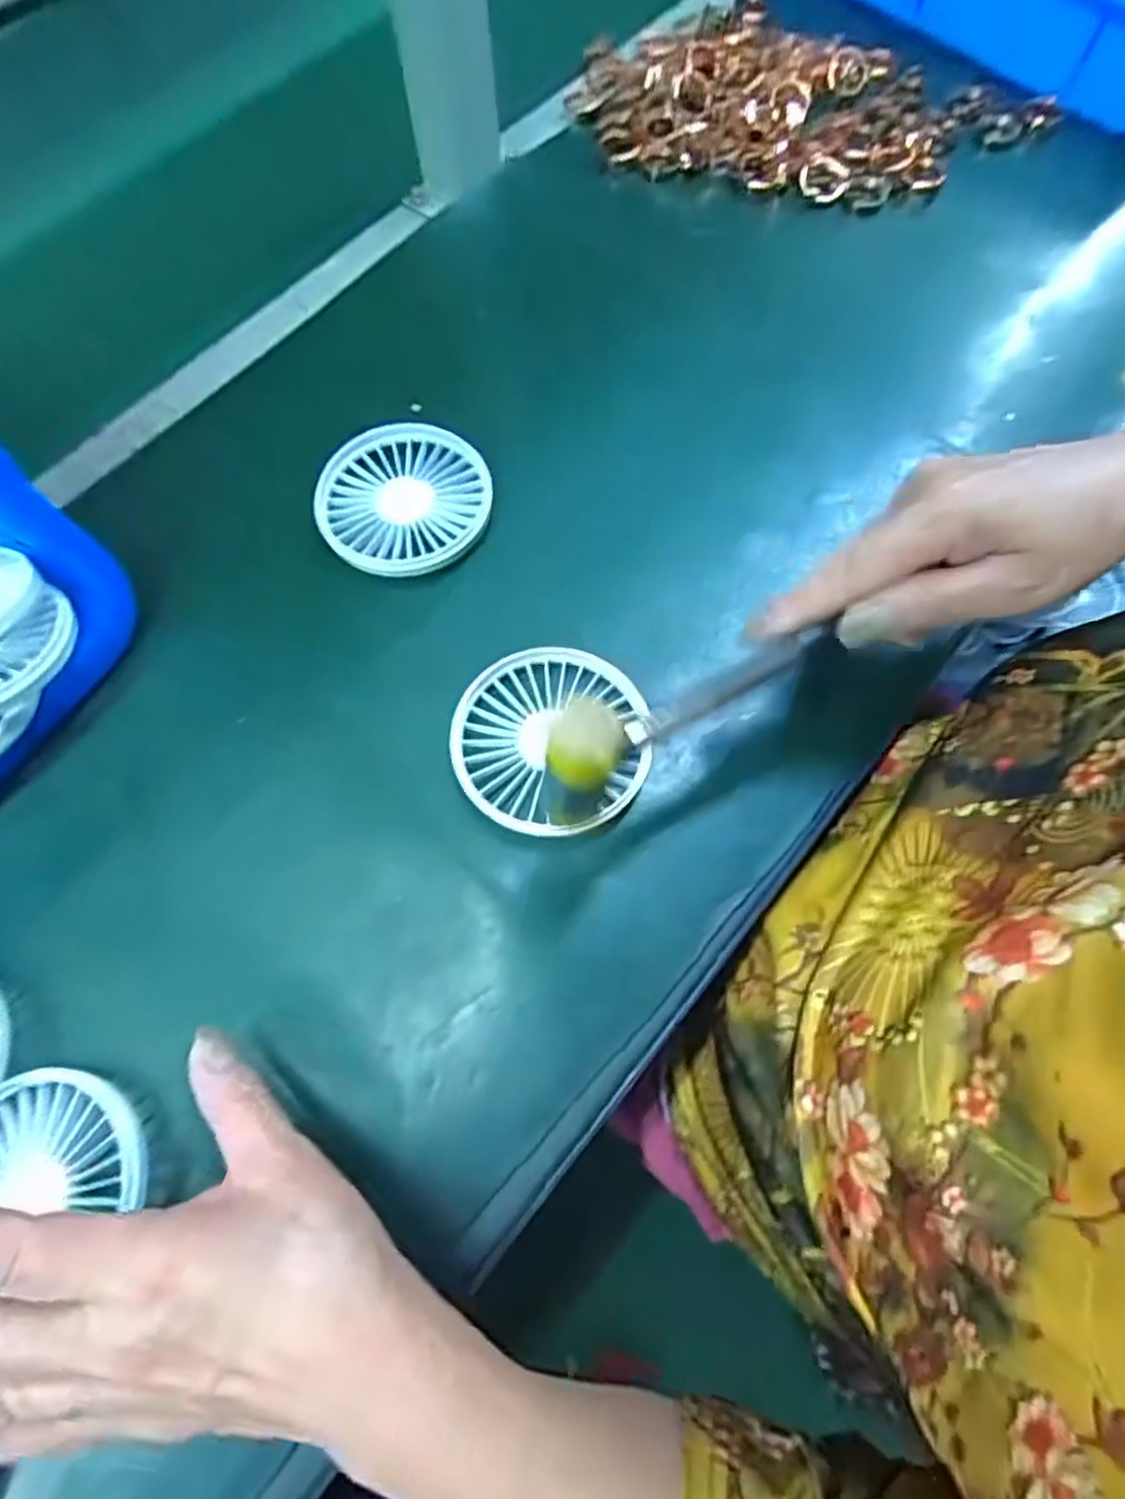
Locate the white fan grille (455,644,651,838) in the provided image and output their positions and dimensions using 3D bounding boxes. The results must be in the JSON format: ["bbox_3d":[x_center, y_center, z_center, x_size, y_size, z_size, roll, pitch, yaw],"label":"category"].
[{"bbox_3d":[-0.005,-0.003,0.330,0.088,0.017,0.086,0,72,1],"label":"white fan grille"}]

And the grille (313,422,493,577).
[{"bbox_3d":[-0.084,-0.129,0.374,0.087,0.021,0.088,0,72,1],"label":"grille"}]

